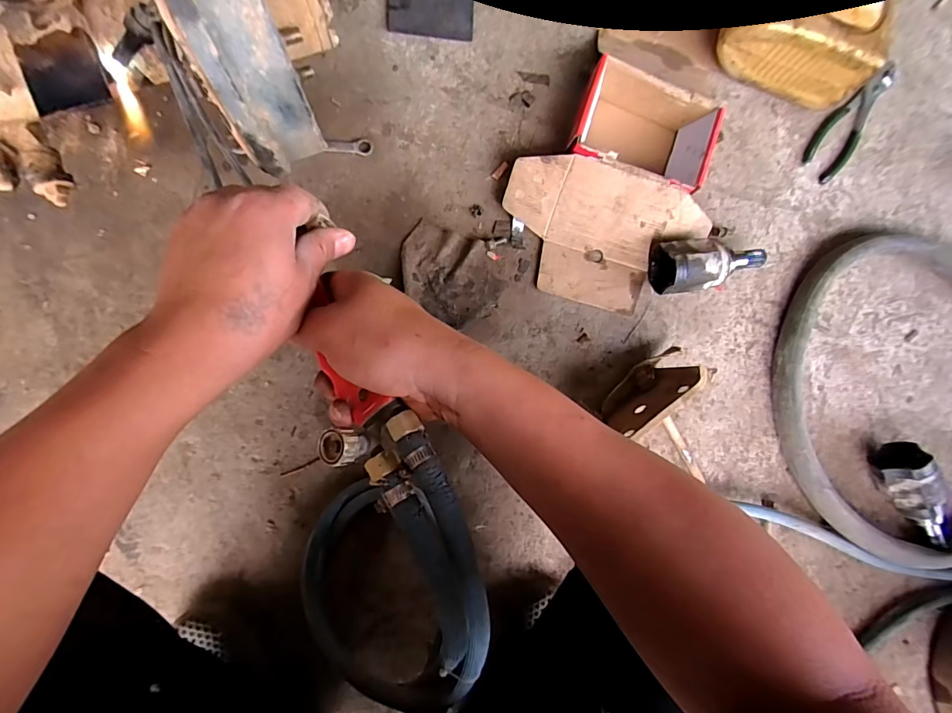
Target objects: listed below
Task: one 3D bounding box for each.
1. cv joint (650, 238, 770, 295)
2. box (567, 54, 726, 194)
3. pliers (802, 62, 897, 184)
[{"bbox_3d":[0.338,-0.136,0.654,0.158,0.070,0.072,-8,88,-7],"label":"cv joint"},{"bbox_3d":[0.234,-0.316,0.641,0.186,0.079,0.141,20,84,-5],"label":"box"},{"bbox_3d":[0.608,-0.386,0.724,0.066,0.019,0.226,36,85,-6],"label":"pliers"}]

